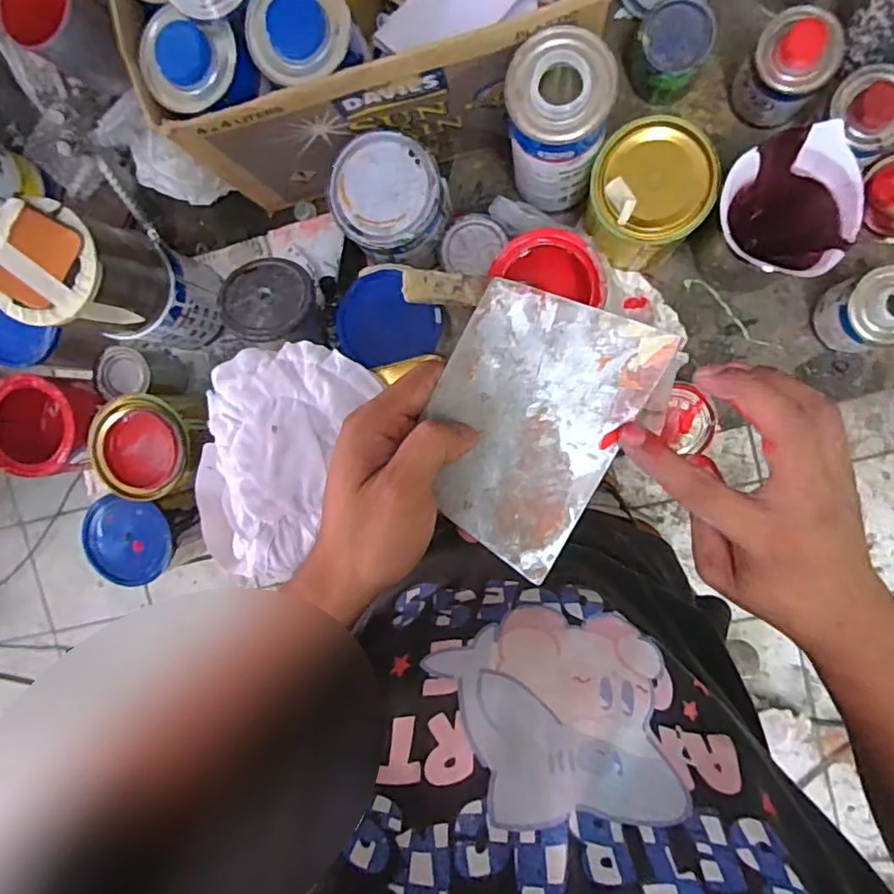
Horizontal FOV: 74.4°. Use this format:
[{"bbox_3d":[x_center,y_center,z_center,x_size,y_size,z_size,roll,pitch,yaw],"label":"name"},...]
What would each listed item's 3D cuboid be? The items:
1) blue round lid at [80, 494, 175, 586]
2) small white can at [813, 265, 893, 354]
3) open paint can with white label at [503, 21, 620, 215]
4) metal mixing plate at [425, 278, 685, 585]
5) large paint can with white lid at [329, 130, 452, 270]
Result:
[{"bbox_3d":[-0.338,0.100,0.623,0.097,0.021,0.095,1,95,8],"label":"blue round lid"},{"bbox_3d":[0.405,-0.130,0.563,0.071,0.077,0.071,-12,93,9],"label":"small white can"},{"bbox_3d":[0.095,-0.275,0.520,0.078,0.170,0.080,1,95,8],"label":"open paint can with white label"},{"bbox_3d":[0.041,-0.013,0.303,0.096,0.006,0.136,28,99,-4],"label":"metal mixing plate"},{"bbox_3d":[-0.051,-0.235,0.580,0.097,0.104,0.103,1,95,8],"label":"large paint can with white lid"}]

